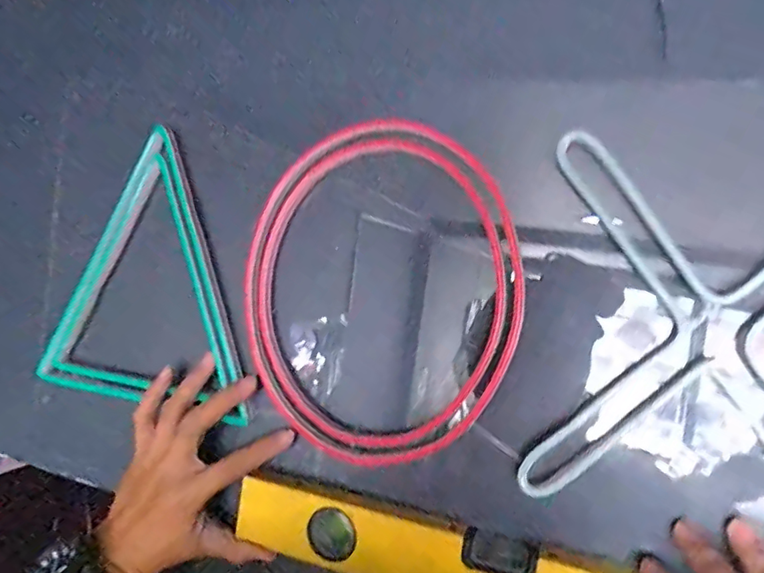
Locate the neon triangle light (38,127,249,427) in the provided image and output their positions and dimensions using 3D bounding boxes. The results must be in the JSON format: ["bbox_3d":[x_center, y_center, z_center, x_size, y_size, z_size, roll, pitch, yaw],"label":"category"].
[{"bbox_3d":[-0.193,-0.012,0.435,0.204,0.219,0.023,7,2,20],"label":"neon triangle light"}]

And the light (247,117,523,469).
[{"bbox_3d":[-0.005,0.006,0.382,0.200,0.244,0.020,7,2,14],"label":"light"}]

